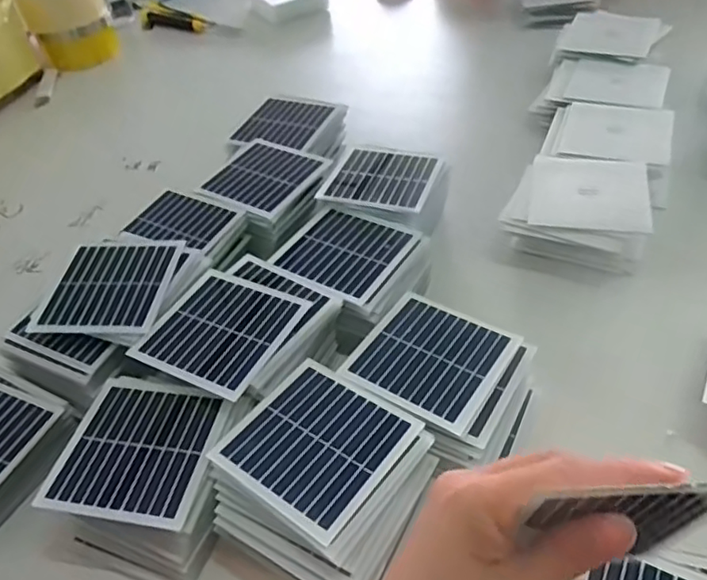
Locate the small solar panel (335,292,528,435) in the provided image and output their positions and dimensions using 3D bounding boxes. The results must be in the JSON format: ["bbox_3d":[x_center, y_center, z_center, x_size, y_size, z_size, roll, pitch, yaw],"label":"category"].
[{"bbox_3d":[0.050,0.044,0.395,0.089,0.008,0.090,22,49,27],"label":"small solar panel"}]

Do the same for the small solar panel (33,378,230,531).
[{"bbox_3d":[-0.126,0.092,0.359,0.088,0.005,0.090,3,46,11],"label":"small solar panel"}]

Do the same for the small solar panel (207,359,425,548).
[{"bbox_3d":[-0.021,0.087,0.349,0.089,0.005,0.088,26,54,30],"label":"small solar panel"}]

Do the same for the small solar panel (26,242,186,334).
[{"bbox_3d":[-0.177,-0.003,0.440,0.087,0.008,0.085,1,49,9],"label":"small solar panel"}]

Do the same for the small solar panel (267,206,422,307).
[{"bbox_3d":[-0.008,-0.030,0.462,0.086,0.005,0.088,20,51,26],"label":"small solar panel"}]

